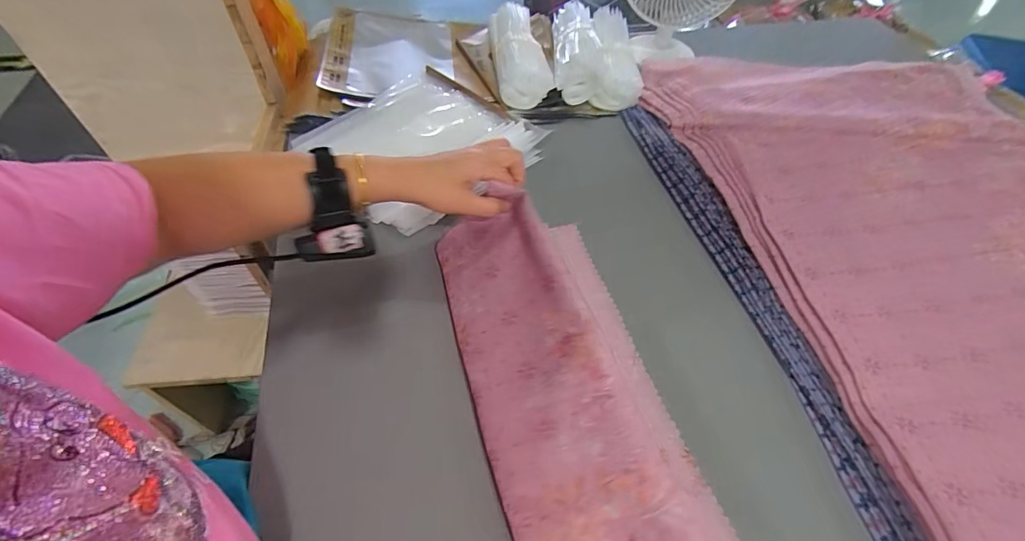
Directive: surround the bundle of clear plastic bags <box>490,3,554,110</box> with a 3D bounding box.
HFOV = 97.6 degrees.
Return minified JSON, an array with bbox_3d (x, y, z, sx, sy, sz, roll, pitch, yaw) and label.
[{"bbox_3d":[0.004,-0.368,0.748,0.084,0.065,0.244,-6,53,-7],"label":"bundle of clear plastic bags"}]

